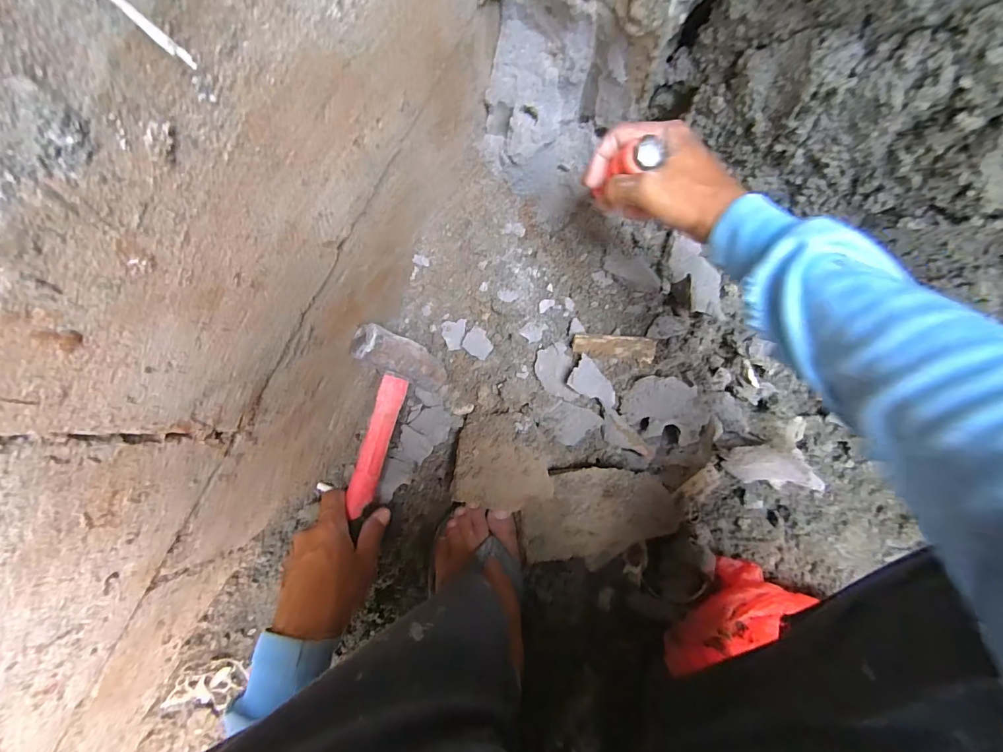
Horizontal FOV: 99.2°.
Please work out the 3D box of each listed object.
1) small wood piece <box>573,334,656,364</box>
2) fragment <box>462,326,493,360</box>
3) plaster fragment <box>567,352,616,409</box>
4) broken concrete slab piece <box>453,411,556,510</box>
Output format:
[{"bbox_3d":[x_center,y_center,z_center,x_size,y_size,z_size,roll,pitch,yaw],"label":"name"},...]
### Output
[{"bbox_3d":[0.133,-0.035,0.505,0.094,0.007,0.029,8,113,0],"label":"small wood piece"},{"bbox_3d":[-0.027,-0.039,0.505,0.033,0.005,0.030,37,88,10],"label":"fragment"},{"bbox_3d":[0.108,0.006,0.494,0.064,0.007,0.048,31,58,-15],"label":"plaster fragment"},{"bbox_3d":[0.004,0.097,0.484,0.105,0.025,0.106,3,65,7],"label":"broken concrete slab piece"}]

